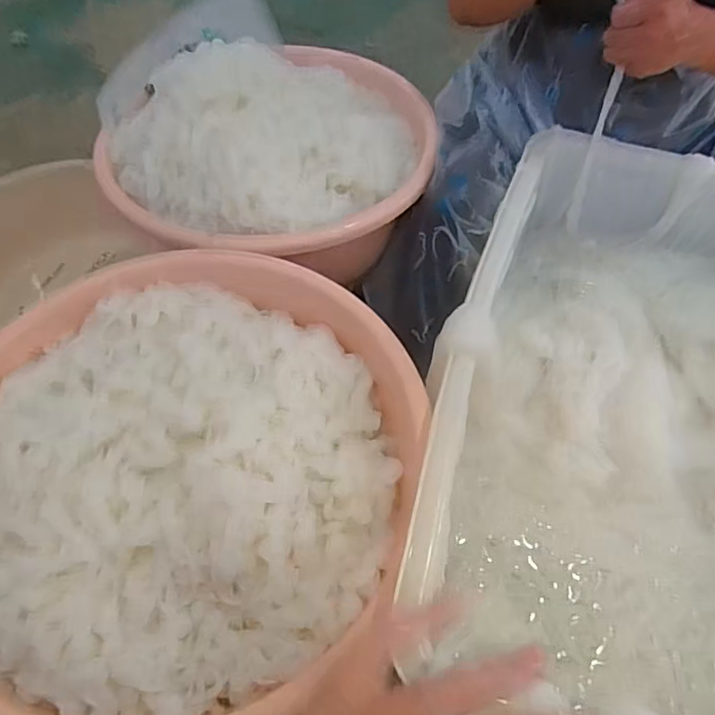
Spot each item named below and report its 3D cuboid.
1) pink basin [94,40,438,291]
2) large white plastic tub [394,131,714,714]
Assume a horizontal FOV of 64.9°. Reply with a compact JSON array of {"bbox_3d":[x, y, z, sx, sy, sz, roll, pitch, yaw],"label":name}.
[{"bbox_3d":[-0.115,-0.289,0.800,0.431,0.162,0.431,1,54,-1],"label":"pink basin"},{"bbox_3d":[0.355,0.045,0.567,0.508,0.123,0.626,18,56,11],"label":"large white plastic tub"}]

